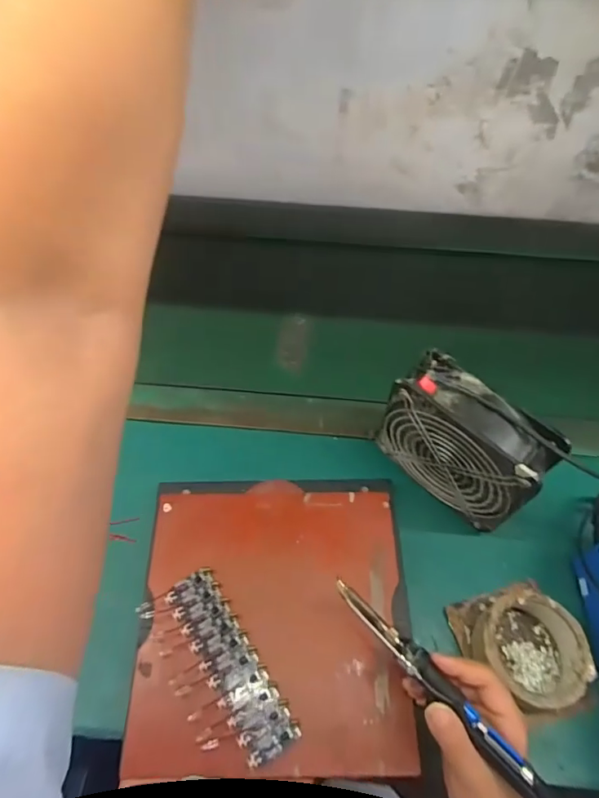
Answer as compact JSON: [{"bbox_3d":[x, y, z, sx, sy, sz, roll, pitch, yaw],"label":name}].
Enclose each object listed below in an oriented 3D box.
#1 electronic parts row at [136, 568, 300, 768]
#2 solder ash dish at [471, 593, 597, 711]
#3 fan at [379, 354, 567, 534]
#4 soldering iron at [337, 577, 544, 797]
[{"bbox_3d":[-0.070,0.223,0.412,0.070,0.008,0.154,-28,59,-20],"label":"electronic parts row"},{"bbox_3d":[0.203,0.225,0.438,0.087,0.053,0.087,1,54,-1],"label":"solder ash dish"},{"bbox_3d":[0.152,0.048,0.480,0.152,0.145,0.053,37,61,22],"label":"fan"},{"bbox_3d":[0.101,0.211,0.366,0.020,0.022,0.194,-38,70,-25],"label":"soldering iron"}]

